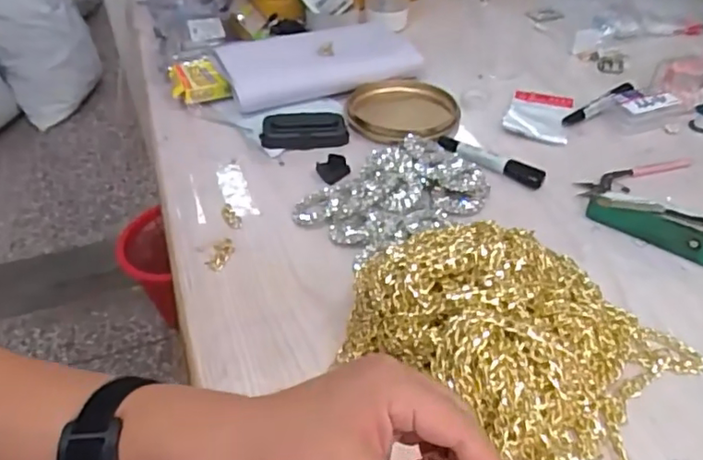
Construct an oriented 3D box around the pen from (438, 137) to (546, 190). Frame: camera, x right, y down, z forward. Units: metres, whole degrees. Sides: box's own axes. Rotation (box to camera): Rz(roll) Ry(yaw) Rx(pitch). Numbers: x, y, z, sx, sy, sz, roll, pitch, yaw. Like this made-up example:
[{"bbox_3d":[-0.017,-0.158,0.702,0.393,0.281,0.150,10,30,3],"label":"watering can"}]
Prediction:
[{"bbox_3d":[0.162,-0.083,0.699,0.135,0.020,0.023,26,49,27],"label":"pen"}]

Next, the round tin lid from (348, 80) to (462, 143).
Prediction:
[{"bbox_3d":[0.070,-0.159,0.788,0.143,0.020,0.147,0,42,0],"label":"round tin lid"}]

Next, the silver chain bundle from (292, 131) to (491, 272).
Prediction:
[{"bbox_3d":[0.042,-0.040,0.649,0.190,0.029,0.128,-26,47,-24],"label":"silver chain bundle"}]

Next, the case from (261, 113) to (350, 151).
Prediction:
[{"bbox_3d":[-0.059,-0.123,0.742,0.106,0.028,0.045,-3,42,-1],"label":"case"}]

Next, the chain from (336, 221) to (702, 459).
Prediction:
[{"bbox_3d":[0.134,0.074,0.478,0.255,0.086,0.204,25,49,26],"label":"chain"}]

